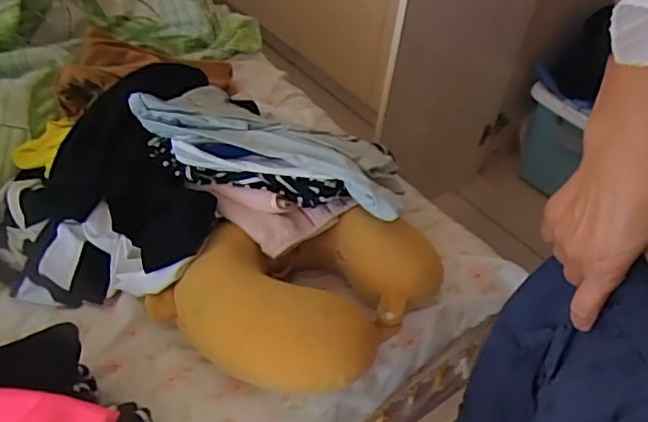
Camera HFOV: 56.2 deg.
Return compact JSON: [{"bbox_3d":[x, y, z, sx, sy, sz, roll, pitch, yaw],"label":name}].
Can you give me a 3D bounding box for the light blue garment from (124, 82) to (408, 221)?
[{"bbox_3d":[-0.061,-0.078,0.695,0.315,0.077,0.084,16,43,9],"label":"light blue garment"}]

